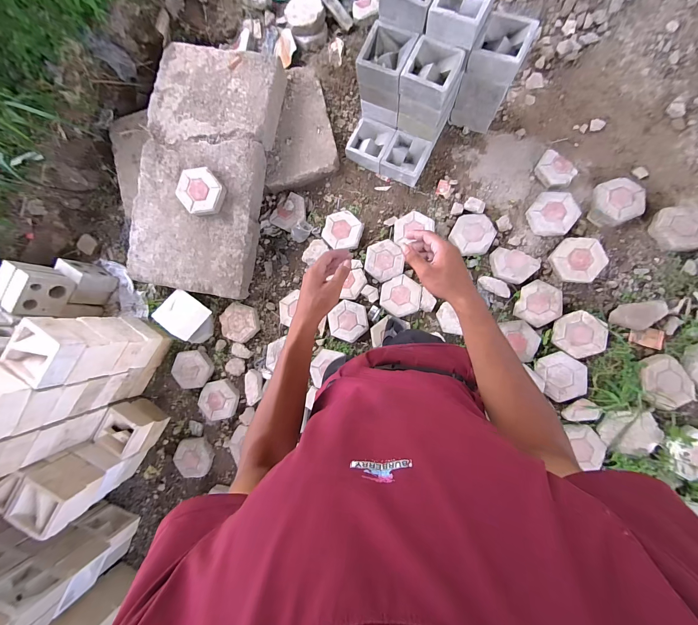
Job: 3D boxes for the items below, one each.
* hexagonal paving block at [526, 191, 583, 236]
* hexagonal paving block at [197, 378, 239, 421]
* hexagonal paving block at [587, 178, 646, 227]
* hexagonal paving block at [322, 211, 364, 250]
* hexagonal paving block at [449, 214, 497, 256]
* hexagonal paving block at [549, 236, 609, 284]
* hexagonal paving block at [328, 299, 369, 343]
[{"bbox_3d":[0.982,-0.471,1.413,0.211,0.071,0.213,29,91,8],"label":"hexagonal paving block"},{"bbox_3d":[-0.704,0.475,1.593,0.211,0.059,0.206,-7,86,7],"label":"hexagonal paving block"},{"bbox_3d":[1.277,-0.520,1.386,0.200,0.065,0.235,13,89,8],"label":"hexagonal paving block"},{"bbox_3d":[-0.034,-0.439,1.580,0.229,0.061,0.212,14,88,9],"label":"hexagonal paving block"},{"bbox_3d":[0.621,-0.389,1.477,0.207,0.048,0.222,28,90,9],"label":"hexagonal paving block"},{"bbox_3d":[1.075,-0.246,1.365,0.199,0.066,0.224,-25,84,6],"label":"hexagonal paving block"},{"bbox_3d":[-0.005,0.049,1.525,0.220,0.043,0.210,-43,83,4],"label":"hexagonal paving block"}]

